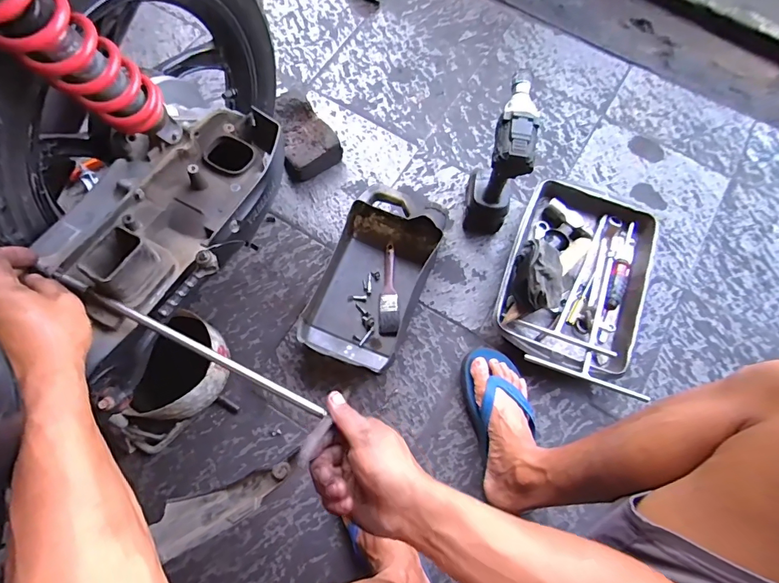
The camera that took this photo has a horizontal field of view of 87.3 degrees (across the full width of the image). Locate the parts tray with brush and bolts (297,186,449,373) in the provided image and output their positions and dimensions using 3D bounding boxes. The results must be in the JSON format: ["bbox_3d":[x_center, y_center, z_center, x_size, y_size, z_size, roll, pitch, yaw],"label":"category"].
[{"bbox_3d":[-0.028,-0.026,0.733,0.177,0.087,0.323,22,72,5],"label":"parts tray with brush and bolts"}]

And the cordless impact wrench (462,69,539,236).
[{"bbox_3d":[0.197,-0.225,0.717,0.080,0.244,0.167,18,72,4],"label":"cordless impact wrench"}]

